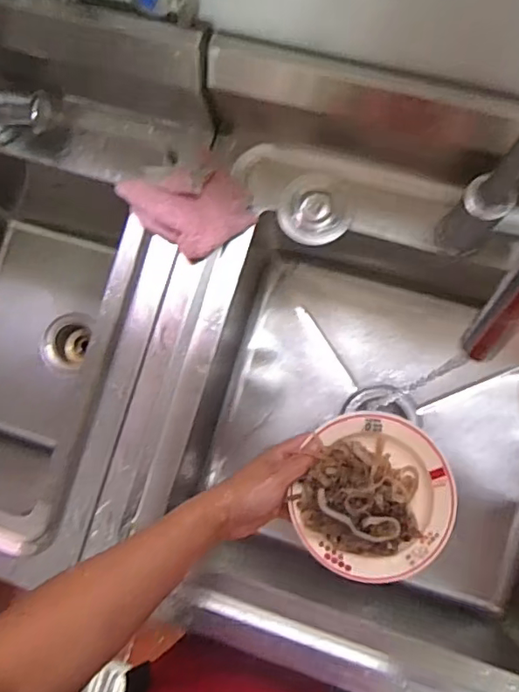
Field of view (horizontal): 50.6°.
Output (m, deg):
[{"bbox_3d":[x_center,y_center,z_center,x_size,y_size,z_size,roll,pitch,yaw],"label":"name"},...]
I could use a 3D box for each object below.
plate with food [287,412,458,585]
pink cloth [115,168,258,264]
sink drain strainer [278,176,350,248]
[{"bbox_3d":[0.107,0.138,0.502,0.131,0.047,0.143,-1,82,5],"label":"plate with food"},{"bbox_3d":[-0.083,-0.172,0.643,0.117,0.033,0.136,-42,81,-2],"label":"pink cloth"},{"bbox_3d":[0.065,-0.160,0.641,0.081,0.034,0.076,-1,82,5],"label":"sink drain strainer"}]

